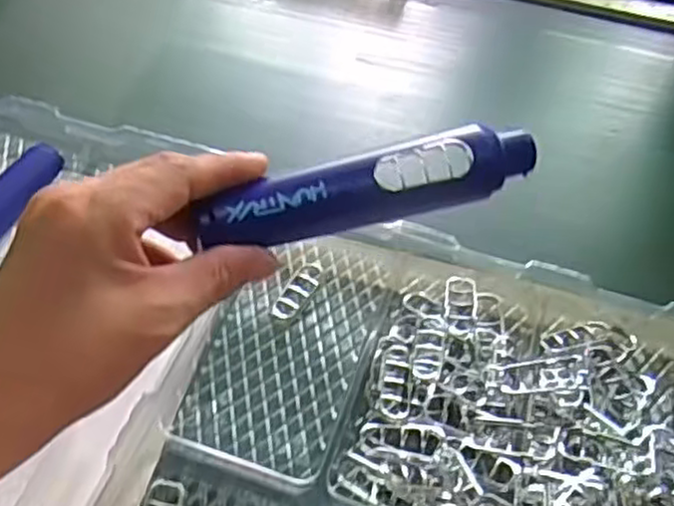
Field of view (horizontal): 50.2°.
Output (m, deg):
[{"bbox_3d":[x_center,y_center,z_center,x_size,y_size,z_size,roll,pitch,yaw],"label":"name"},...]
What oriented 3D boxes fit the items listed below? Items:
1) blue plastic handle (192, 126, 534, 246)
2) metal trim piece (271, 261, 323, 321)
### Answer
[{"bbox_3d":[0.018,-0.032,0.343,0.168,0.026,0.025,-15,53,-16],"label":"blue plastic handle"},{"bbox_3d":[-0.026,0.026,0.513,0.019,0.004,0.058,23,52,14],"label":"metal trim piece"}]

